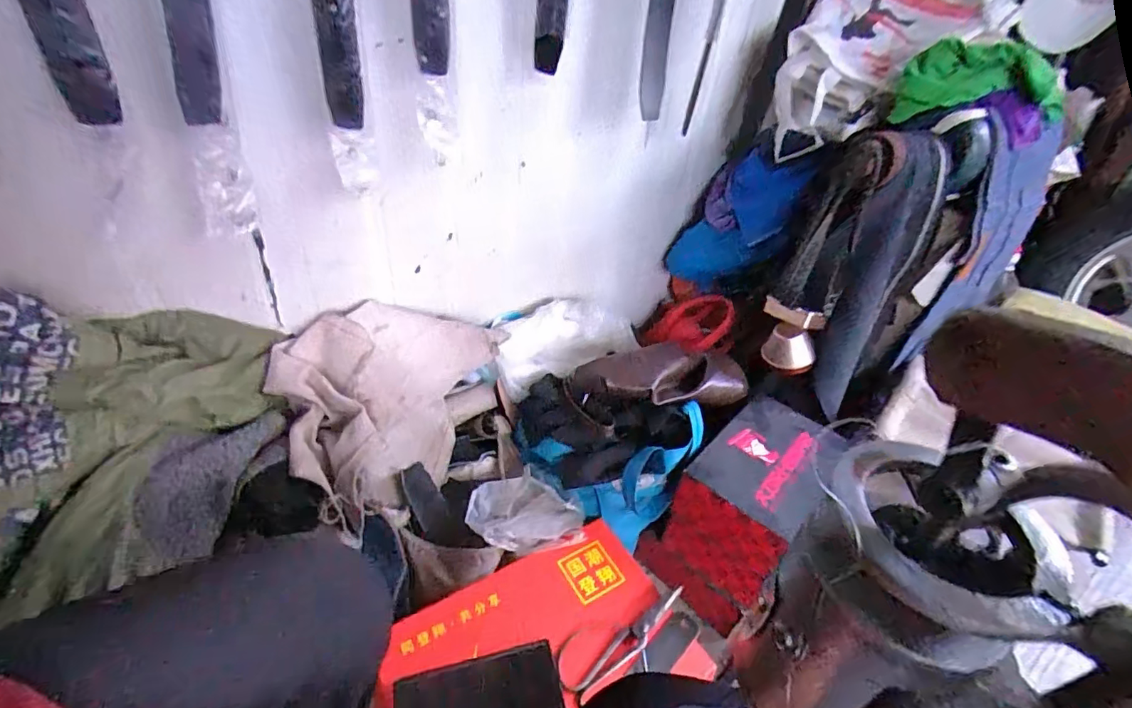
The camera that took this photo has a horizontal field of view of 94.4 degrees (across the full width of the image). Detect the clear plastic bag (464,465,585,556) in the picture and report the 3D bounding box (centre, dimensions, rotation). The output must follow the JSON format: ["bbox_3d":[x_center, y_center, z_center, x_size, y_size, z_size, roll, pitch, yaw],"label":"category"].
[{"bbox_3d":[-0.050,0.192,0.638,0.137,0.037,0.094,-4,39,-13],"label":"clear plastic bag"}]

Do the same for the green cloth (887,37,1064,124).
[{"bbox_3d":[0.500,-0.316,0.623,0.182,0.088,0.044,18,39,15],"label":"green cloth"}]

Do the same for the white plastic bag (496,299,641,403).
[{"bbox_3d":[-0.008,-0.022,0.766,0.203,0.062,0.105,-15,42,-25],"label":"white plastic bag"}]

